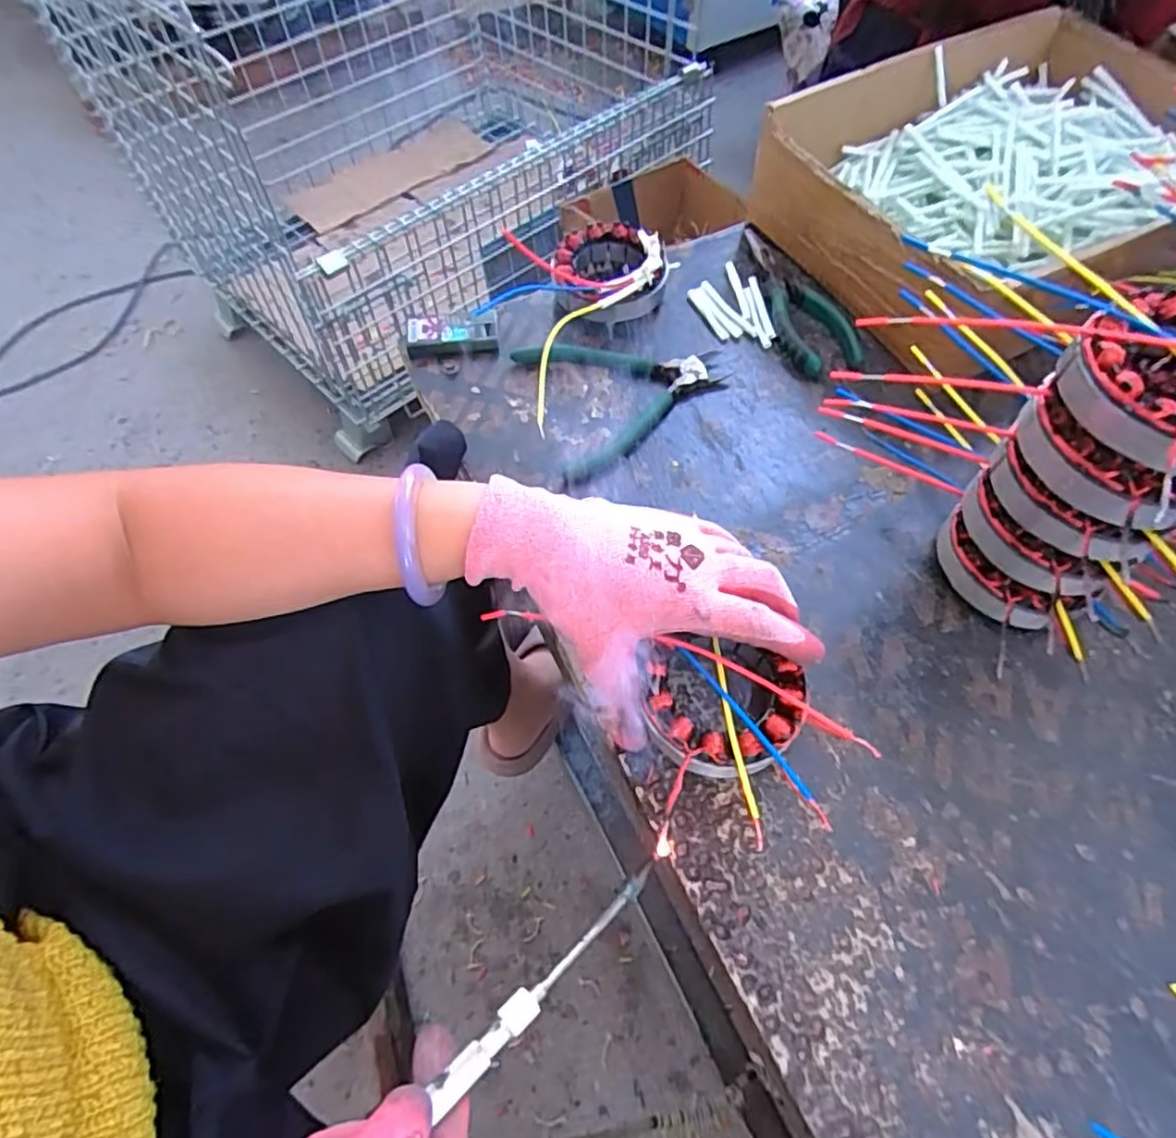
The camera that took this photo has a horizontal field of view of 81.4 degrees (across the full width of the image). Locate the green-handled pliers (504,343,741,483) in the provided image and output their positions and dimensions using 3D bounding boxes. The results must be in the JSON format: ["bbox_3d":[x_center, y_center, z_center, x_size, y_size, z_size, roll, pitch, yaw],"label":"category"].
[{"bbox_3d":[0.029,-0.131,0.487,0.134,0.014,0.111,-17,60,-10],"label":"green-handled pliers"}]

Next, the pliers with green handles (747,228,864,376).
[{"bbox_3d":[0.168,-0.210,0.537,0.058,0.017,0.158,-6,59,-4],"label":"pliers with green handles"}]

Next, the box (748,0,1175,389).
[{"bbox_3d":[0.341,-0.312,0.546,0.379,0.100,0.231,-27,63,-15],"label":"box"}]

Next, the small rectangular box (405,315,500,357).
[{"bbox_3d":[-0.102,-0.176,0.513,0.067,0.016,0.031,-7,59,-4],"label":"small rectangular box"}]

